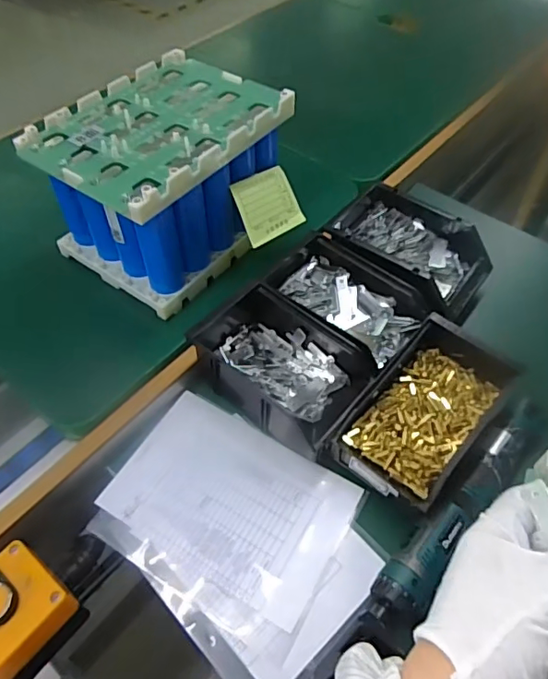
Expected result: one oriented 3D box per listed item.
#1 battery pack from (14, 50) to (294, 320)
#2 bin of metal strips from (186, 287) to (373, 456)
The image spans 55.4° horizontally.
[{"bbox_3d":[-0.120,-0.184,0.598,0.181,0.147,0.235,29,58,20],"label":"battery pack"},{"bbox_3d":[0.010,0.029,0.549,0.171,0.068,0.114,34,59,23],"label":"bin of metal strips"}]

